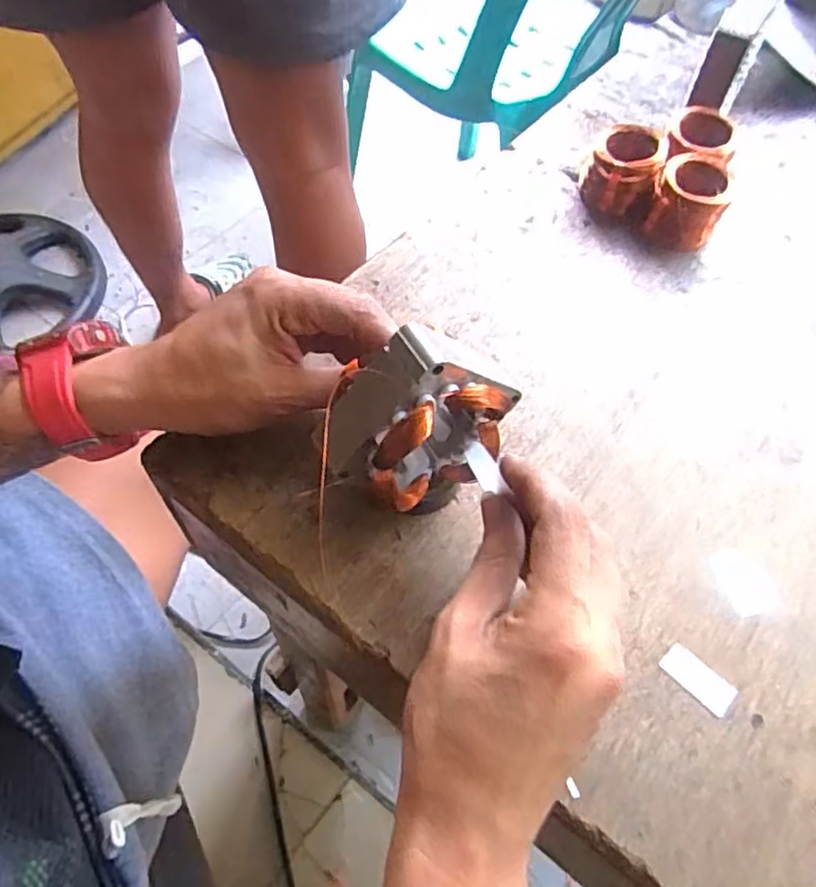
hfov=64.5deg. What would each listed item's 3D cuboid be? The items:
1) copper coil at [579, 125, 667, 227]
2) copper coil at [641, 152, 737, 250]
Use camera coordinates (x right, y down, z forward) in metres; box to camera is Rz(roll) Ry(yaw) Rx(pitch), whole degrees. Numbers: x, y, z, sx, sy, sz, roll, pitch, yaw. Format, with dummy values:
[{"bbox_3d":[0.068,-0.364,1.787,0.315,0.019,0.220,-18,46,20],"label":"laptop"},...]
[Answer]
[{"bbox_3d":[0.152,-0.195,0.463,0.052,0.044,0.052,18,59,9],"label":"copper coil"},{"bbox_3d":[0.194,-0.167,0.448,0.050,0.038,0.059,19,59,10],"label":"copper coil"}]

